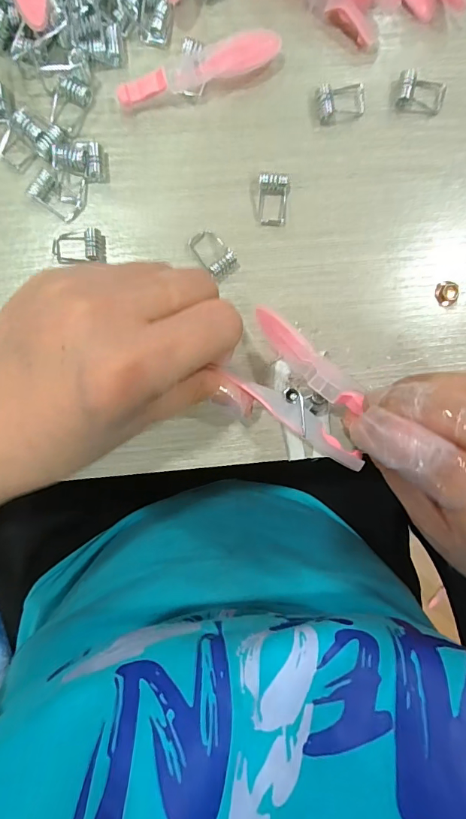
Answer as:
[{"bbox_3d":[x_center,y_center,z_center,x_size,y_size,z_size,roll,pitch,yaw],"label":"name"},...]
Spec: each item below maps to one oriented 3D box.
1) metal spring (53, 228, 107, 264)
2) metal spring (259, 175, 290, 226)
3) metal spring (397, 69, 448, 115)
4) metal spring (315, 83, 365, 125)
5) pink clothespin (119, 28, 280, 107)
[{"bbox_3d":[-0.073,-0.077,0.198,0.025,0.006,0.015,-1,92,-2],"label":"metal spring"},{"bbox_3d":[0.020,-0.101,0.200,0.015,0.007,0.022,1,92,-2],"label":"metal spring"},{"bbox_3d":[0.091,-0.153,0.201,0.024,0.007,0.015,11,92,-2],"label":"metal spring"},{"bbox_3d":[0.052,-0.148,0.201,0.025,0.005,0.015,-14,93,-1],"label":"metal spring"},{"bbox_3d":[-0.016,-0.159,0.196,0.078,0.011,0.013,-22,93,-1],"label":"pink clothespin"}]

